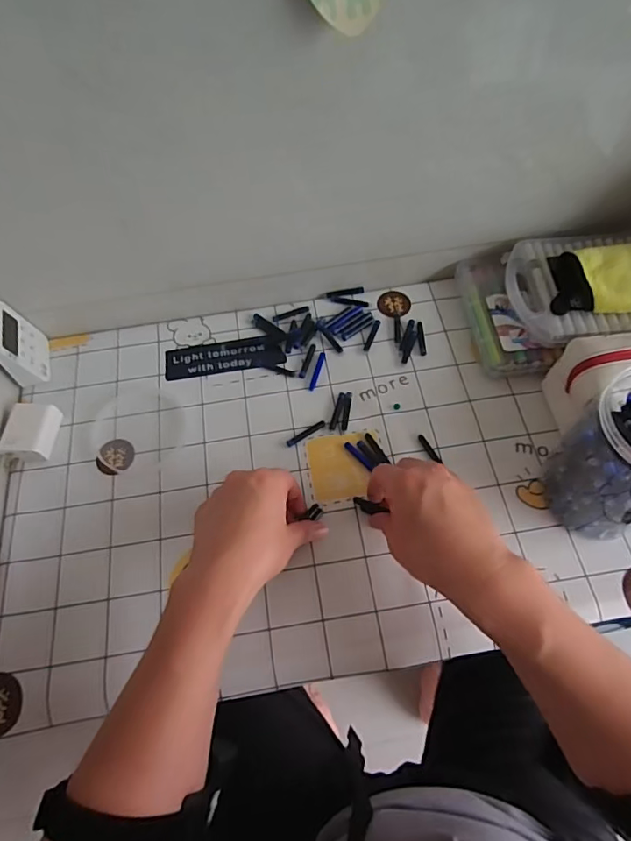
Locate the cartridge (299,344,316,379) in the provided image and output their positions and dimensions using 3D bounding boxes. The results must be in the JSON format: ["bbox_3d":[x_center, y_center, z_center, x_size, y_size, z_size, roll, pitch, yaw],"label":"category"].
[{"bbox_3d":[-0.009,-0.069,0.579,0.008,0.004,0.047,15,64,10],"label":"cartridge"}]

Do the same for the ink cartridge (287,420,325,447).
[{"bbox_3d":[-0.010,0.013,0.535,0.046,0.004,0.008,-30,65,-13],"label":"ink cartridge"}]

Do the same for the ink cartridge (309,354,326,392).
[{"bbox_3d":[0.002,-0.057,0.573,0.008,0.004,0.052,13,63,9],"label":"ink cartridge"}]

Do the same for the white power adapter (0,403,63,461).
[{"bbox_3d":[-0.301,0.012,0.534,0.044,0.030,0.060,6,62,5],"label":"white power adapter"}]

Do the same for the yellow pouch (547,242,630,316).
[{"bbox_3d":[0.325,-0.154,0.539,0.141,0.029,0.081,-6,62,3],"label":"yellow pouch"}]

